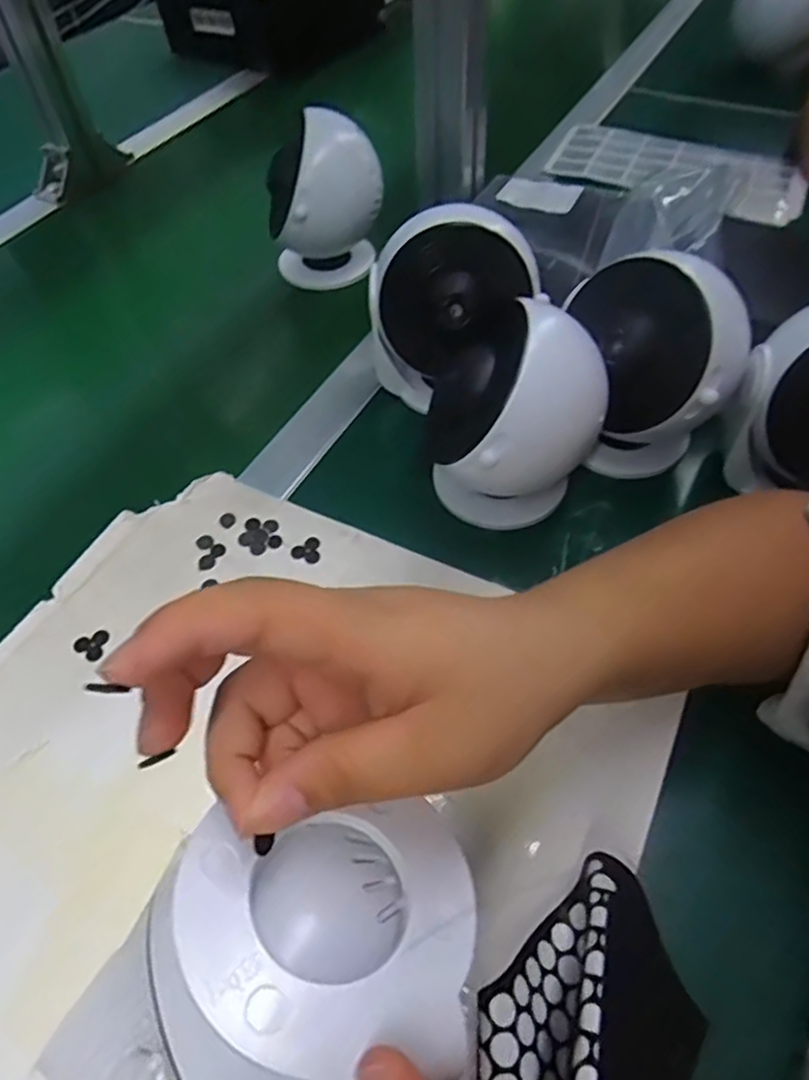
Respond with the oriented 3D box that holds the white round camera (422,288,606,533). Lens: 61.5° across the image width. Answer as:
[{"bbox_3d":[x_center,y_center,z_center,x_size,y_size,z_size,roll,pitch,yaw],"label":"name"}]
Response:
[{"bbox_3d":[0.062,-0.066,0.394,0.095,0.122,0.091,-2,53,2],"label":"white round camera"}]

